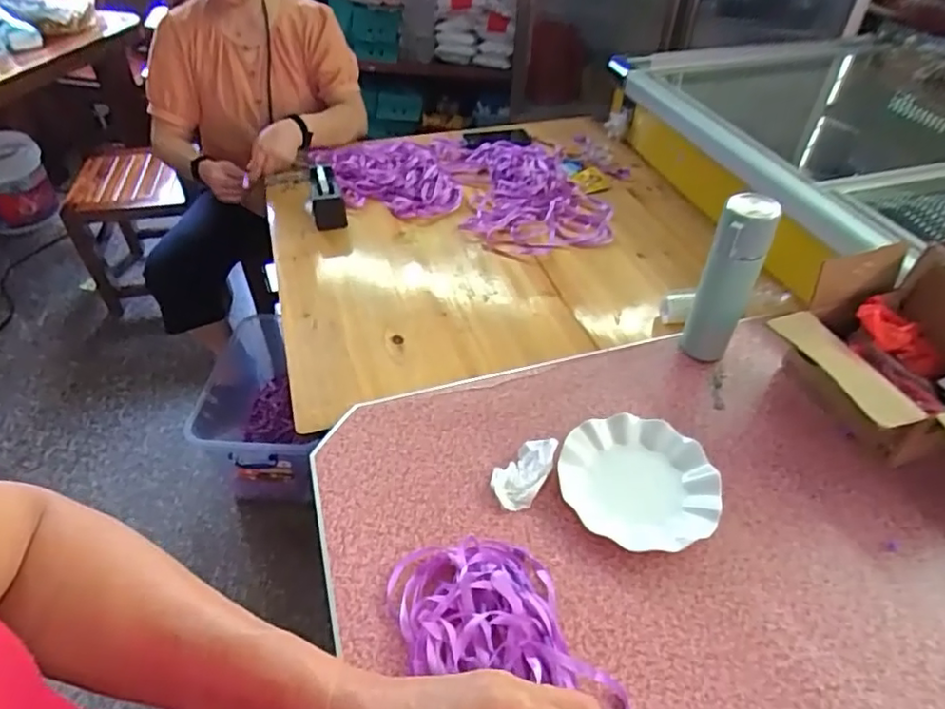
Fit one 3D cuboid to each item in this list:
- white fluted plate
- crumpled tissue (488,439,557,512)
[{"bbox_3d":[0.198,0.151,0.711,0.173,0.027,0.171,-9,45,-8],"label":"white fluted plate"},{"bbox_3d":[0.061,0.141,0.718,0.057,0.030,0.097,25,50,24],"label":"crumpled tissue"}]

